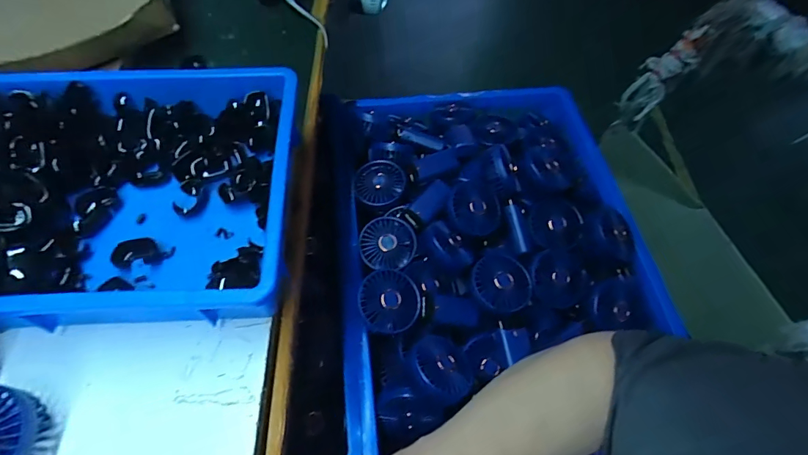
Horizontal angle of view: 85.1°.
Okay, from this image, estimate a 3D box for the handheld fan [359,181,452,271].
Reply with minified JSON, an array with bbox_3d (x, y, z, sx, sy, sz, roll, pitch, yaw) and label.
[{"bbox_3d":[0.006,-0.008,0.692,0.080,0.033,0.178,38,65,20],"label":"handheld fan"}]

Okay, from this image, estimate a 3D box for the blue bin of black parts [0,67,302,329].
[{"bbox_3d":[-0.333,-0.038,0.460,0.442,0.079,0.296,-5,59,-4],"label":"blue bin of black parts"}]

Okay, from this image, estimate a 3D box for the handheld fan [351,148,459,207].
[{"bbox_3d":[0.004,-0.091,0.749,0.175,0.035,0.078,-19,61,-12],"label":"handheld fan"}]

